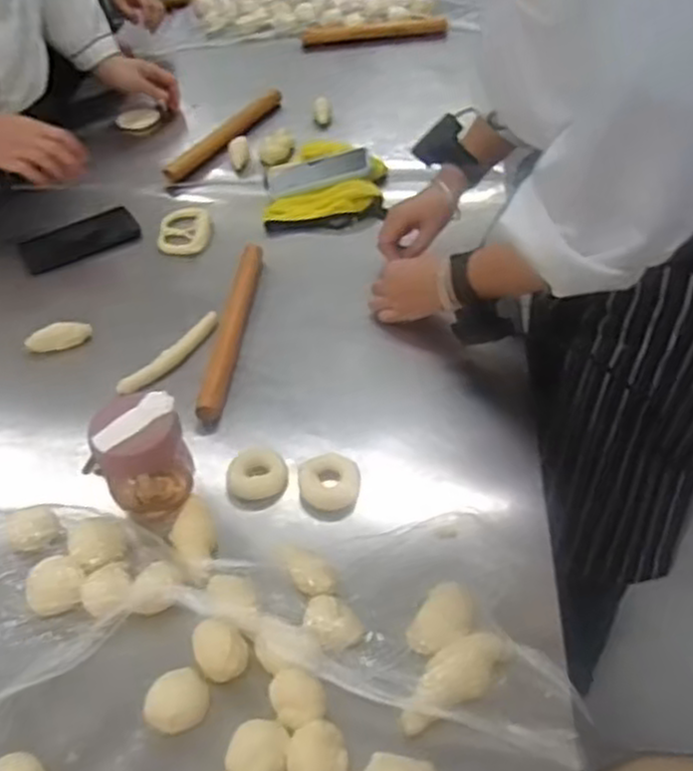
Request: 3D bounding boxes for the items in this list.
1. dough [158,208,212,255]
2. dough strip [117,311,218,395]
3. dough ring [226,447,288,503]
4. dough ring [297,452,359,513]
[{"bbox_3d":[-0.230,-0.219,1.101,0.074,0.022,0.098,-8,45,-2],"label":"dough"},{"bbox_3d":[-0.203,-0.040,0.906,0.034,0.018,0.150,26,53,28],"label":"dough strip"},{"bbox_3d":[-0.089,0.091,0.771,0.060,0.028,0.051,-16,46,-10],"label":"dough ring"},{"bbox_3d":[-0.016,0.099,0.774,0.060,0.021,0.060,-3,45,3],"label":"dough ring"}]

